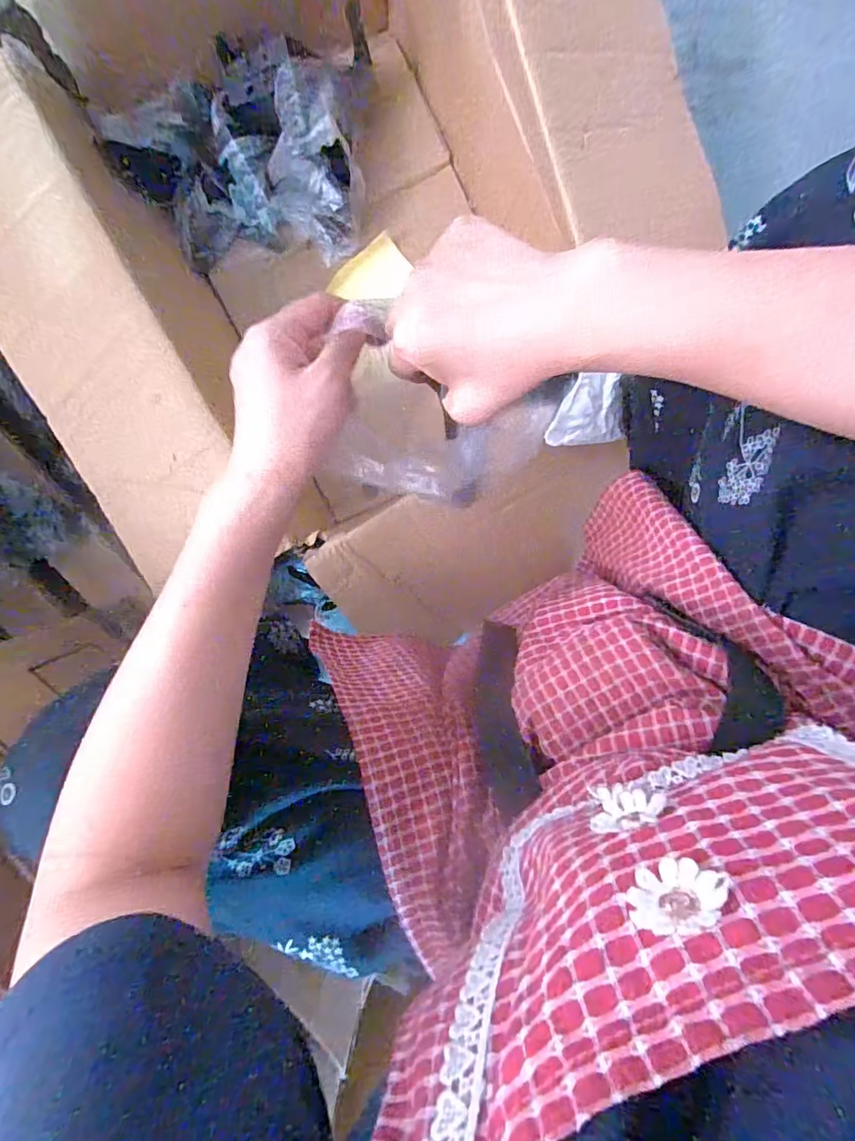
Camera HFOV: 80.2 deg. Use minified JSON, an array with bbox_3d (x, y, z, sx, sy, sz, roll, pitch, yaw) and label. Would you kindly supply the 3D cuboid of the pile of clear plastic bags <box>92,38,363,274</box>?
[{"bbox_3d":[-0.221,-0.492,0.612,0.279,0.115,0.195,-6,99,1],"label":"pile of clear plastic bags"}]

